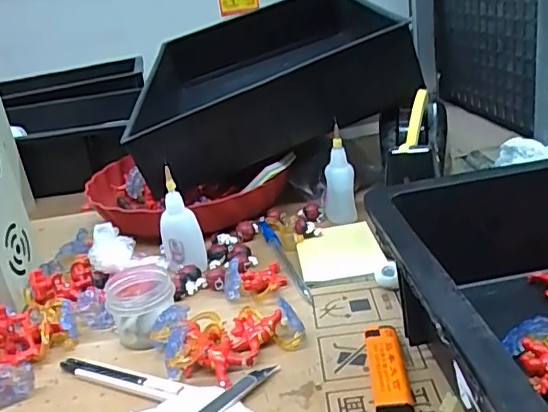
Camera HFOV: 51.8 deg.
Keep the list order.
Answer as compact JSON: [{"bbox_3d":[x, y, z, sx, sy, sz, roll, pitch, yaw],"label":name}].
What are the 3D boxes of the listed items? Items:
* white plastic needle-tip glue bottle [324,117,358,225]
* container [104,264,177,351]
[{"bbox_3d":[0.067,-0.030,0.579,0.027,0.094,0.024,-13,24,-10],"label":"white plastic needle-tip glue bottle"},{"bbox_3d":[-0.105,0.080,0.453,0.051,0.047,0.058,-15,24,-14],"label":"container"}]

